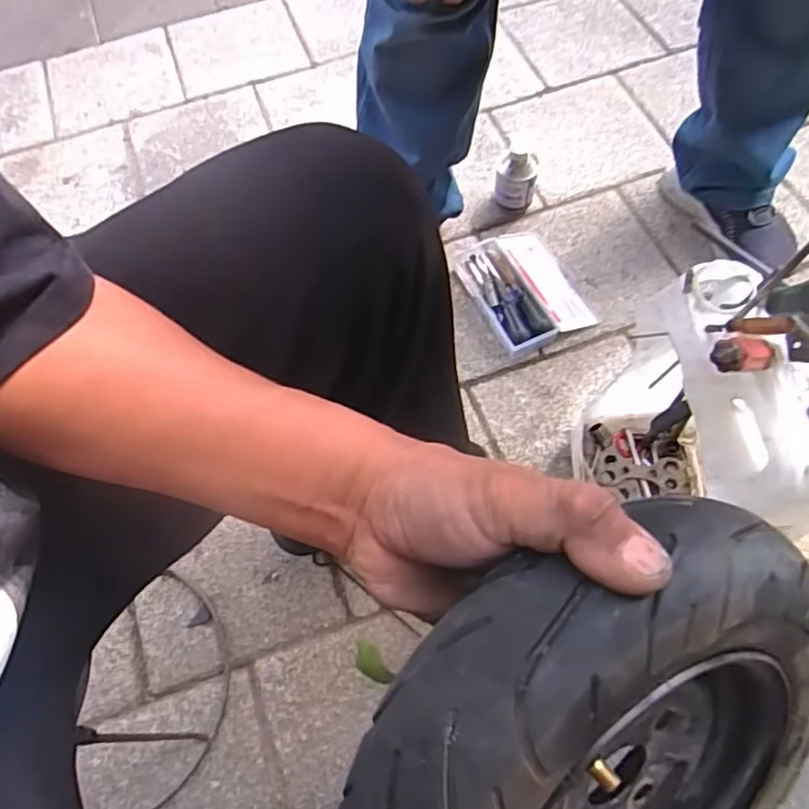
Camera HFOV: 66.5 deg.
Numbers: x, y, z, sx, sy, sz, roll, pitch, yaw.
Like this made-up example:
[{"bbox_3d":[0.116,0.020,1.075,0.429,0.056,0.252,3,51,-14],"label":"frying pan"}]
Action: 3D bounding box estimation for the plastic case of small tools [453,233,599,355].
[{"bbox_3d":[0.177,-0.176,0.922,0.148,0.039,0.195,-25,66,-8],"label":"plastic case of small tools"}]

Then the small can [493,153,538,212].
[{"bbox_3d":[0.175,-0.351,0.979,0.065,0.096,0.057,8,66,7],"label":"small can"}]

